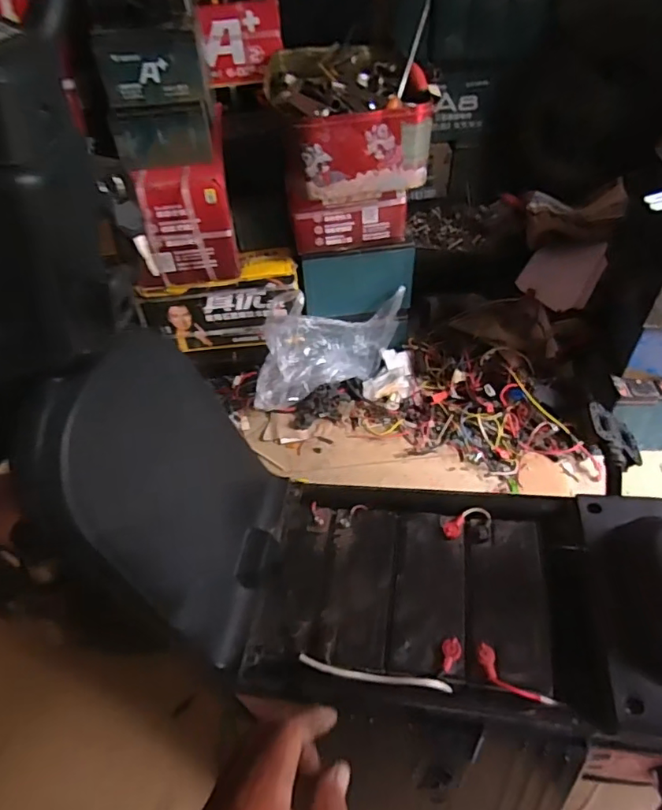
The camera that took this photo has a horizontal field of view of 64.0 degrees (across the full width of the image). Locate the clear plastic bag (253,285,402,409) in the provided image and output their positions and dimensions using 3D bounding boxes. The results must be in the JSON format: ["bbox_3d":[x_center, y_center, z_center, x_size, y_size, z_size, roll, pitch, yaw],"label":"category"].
[{"bbox_3d":[-0.005,-0.110,1.108,0.317,0.192,0.147,-4,46,0],"label":"clear plastic bag"}]

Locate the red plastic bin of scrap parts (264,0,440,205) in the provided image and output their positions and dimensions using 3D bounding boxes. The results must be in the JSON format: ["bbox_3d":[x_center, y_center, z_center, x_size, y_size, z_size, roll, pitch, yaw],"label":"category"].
[{"bbox_3d":[0.023,-0.537,0.985,0.252,0.157,0.419,-11,47,-7],"label":"red plastic bin of scrap parts"}]

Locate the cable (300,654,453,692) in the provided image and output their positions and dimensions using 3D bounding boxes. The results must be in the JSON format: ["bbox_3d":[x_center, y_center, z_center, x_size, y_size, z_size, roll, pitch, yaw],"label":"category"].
[{"bbox_3d":[0.041,0.259,0.509,0.144,0.004,0.013,5,87,9],"label":"cable"}]

